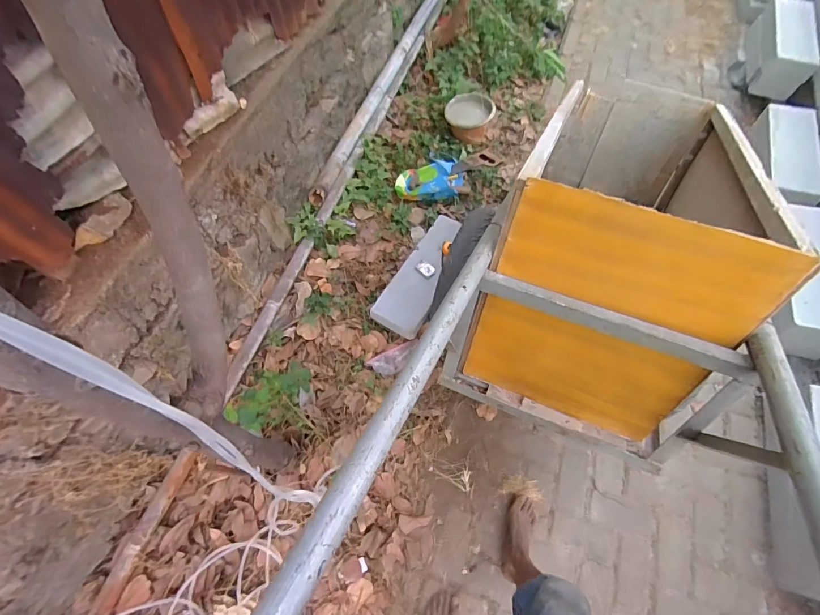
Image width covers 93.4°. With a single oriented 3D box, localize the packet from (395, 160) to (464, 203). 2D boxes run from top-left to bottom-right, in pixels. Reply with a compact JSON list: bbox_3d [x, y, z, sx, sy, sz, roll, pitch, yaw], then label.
[{"bbox_3d":[0.095,-0.613,1.846,0.337,0.060,0.250,-21,64,-10],"label":"packet"}]

